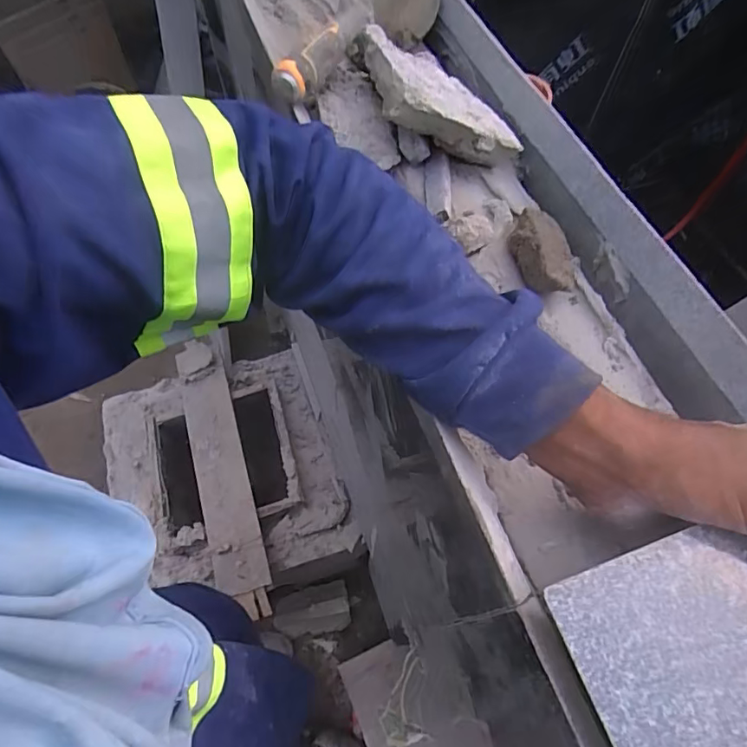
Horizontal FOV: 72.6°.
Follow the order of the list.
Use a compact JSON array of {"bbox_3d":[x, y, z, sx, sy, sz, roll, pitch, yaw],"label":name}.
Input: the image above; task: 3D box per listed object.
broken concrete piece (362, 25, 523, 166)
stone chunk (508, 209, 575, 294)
[{"bbox_3d":[0.052,-0.231,0.436,0.117,0.040,0.124,4,53,-29],"label":"broken concrete piece"},{"bbox_3d":[0.127,-0.094,0.378,0.038,0.025,0.071,-3,61,-4],"label":"stone chunk"}]

